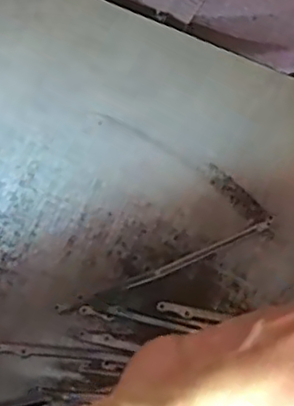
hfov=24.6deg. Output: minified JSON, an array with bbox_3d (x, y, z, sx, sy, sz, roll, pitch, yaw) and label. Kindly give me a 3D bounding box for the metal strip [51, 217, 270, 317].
[{"bbox_3d":[0.008,0.027,0.288,0.098,0.004,0.006,-23,67,-2],"label":"metal strip"}]

